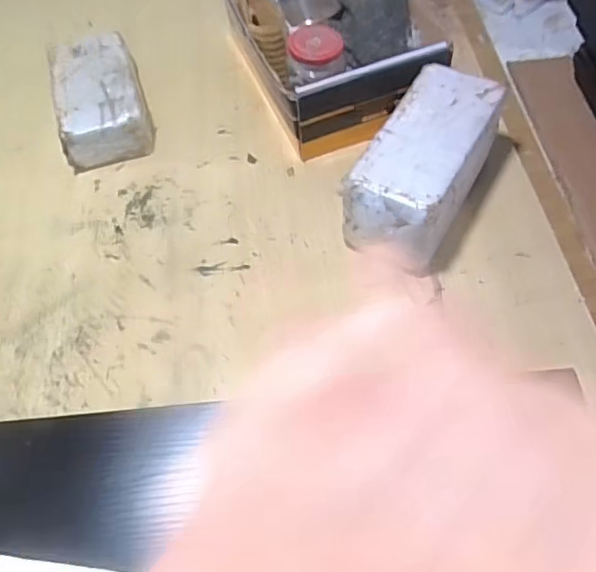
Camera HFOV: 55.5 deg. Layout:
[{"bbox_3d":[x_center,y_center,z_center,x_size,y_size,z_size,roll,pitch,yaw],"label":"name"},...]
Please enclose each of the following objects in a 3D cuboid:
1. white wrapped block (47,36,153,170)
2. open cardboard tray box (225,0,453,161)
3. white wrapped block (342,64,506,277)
[{"bbox_3d":[-0.268,-0.255,0.768,0.115,0.066,0.204,-15,57,-7],"label":"white wrapped block"},{"bbox_3d":[0.042,-0.332,0.770,0.221,0.115,0.315,-16,57,-8],"label":"open cardboard tray box"},{"bbox_3d":[0.139,-0.130,0.637,0.106,0.111,0.227,23,62,19],"label":"white wrapped block"}]

